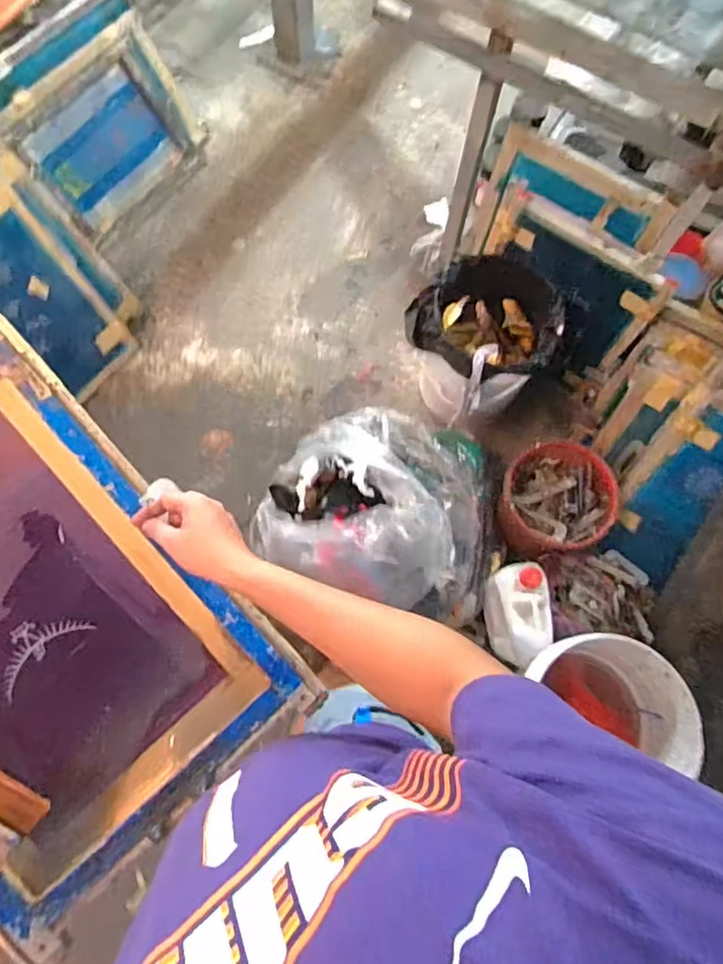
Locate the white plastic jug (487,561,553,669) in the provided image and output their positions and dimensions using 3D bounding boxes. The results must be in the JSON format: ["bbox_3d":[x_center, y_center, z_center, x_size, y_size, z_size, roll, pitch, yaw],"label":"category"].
[{"bbox_3d":[0.343,0.289,1.321,0.108,0.192,0.219,2,72,-1],"label":"white plastic jug"}]

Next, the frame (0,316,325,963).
[{"bbox_3d":[-0.364,0.144,0.629,0.387,0.040,0.543,-42,95,-13],"label":"frame"}]

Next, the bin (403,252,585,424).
[{"bbox_3d":[0.299,-0.342,1.491,0.341,0.360,0.311,0,72,-1],"label":"bin"}]

